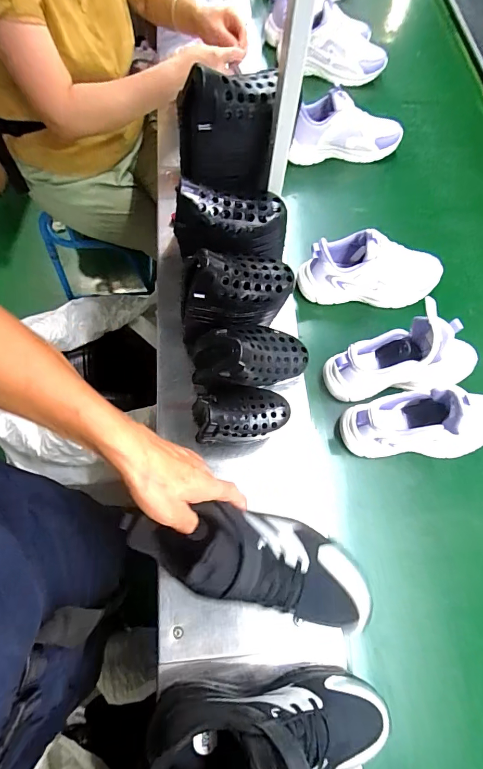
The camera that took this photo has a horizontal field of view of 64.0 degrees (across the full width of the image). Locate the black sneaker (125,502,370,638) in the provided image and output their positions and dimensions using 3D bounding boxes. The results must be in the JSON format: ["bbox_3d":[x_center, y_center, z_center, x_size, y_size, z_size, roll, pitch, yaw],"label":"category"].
[{"bbox_3d":[0.017,0.179,0.401,0.257,0.098,0.092,16,69,-3],"label":"black sneaker"}]

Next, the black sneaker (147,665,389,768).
[{"bbox_3d":[0.036,0.375,0.395,0.242,0.136,0.105,0,69,-4],"label":"black sneaker"}]

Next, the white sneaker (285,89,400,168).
[{"bbox_3d":[0.215,-0.517,0.793,0.238,0.110,0.082,-9,71,-6],"label":"white sneaker"}]

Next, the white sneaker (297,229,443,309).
[{"bbox_3d":[0.228,-0.198,0.674,0.249,0.125,0.089,3,70,-2],"label":"white sneaker"}]

